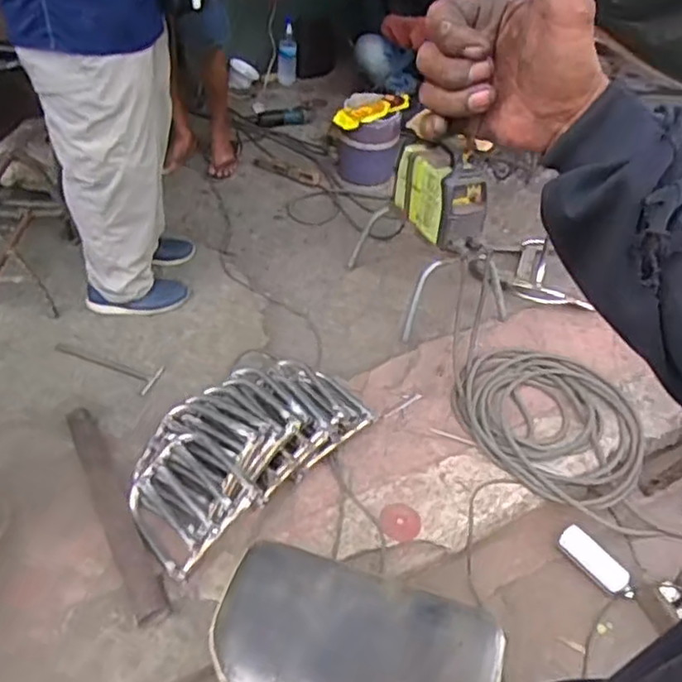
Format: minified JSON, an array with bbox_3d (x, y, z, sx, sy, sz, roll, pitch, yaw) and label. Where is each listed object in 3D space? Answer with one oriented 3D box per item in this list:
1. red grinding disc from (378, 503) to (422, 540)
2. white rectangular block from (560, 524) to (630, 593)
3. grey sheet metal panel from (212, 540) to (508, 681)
[{"bbox_3d":[0.125,0.380,1.397,0.084,0.012,0.080,3,44,-3],"label":"red grinding disc"},{"bbox_3d":[0.556,0.481,1.470,0.162,0.018,0.063,42,94,18],"label":"white rectangular block"},{"bbox_3d":[0.027,0.480,1.054,0.453,0.063,0.261,14,44,9],"label":"grey sheet metal panel"}]

